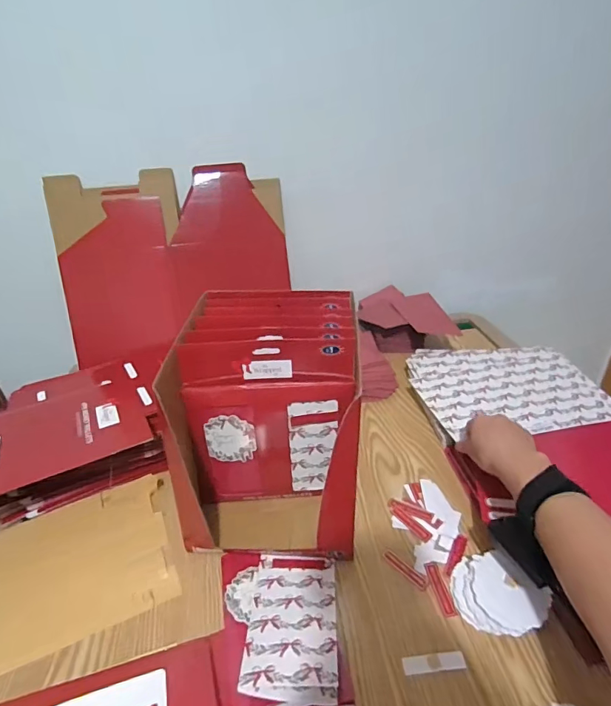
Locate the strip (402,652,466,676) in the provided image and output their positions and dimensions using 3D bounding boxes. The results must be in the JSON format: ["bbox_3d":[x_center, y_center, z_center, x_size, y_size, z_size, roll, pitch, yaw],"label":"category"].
[{"bbox_3d":[0.124,0.298,0.420,0.058,0.004,0.015,-8,32,0],"label":"strip"}]

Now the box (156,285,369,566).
[{"bbox_3d":[-0.040,0.081,0.543,0.193,0.230,0.243,0,33,3],"label":"box"}]

